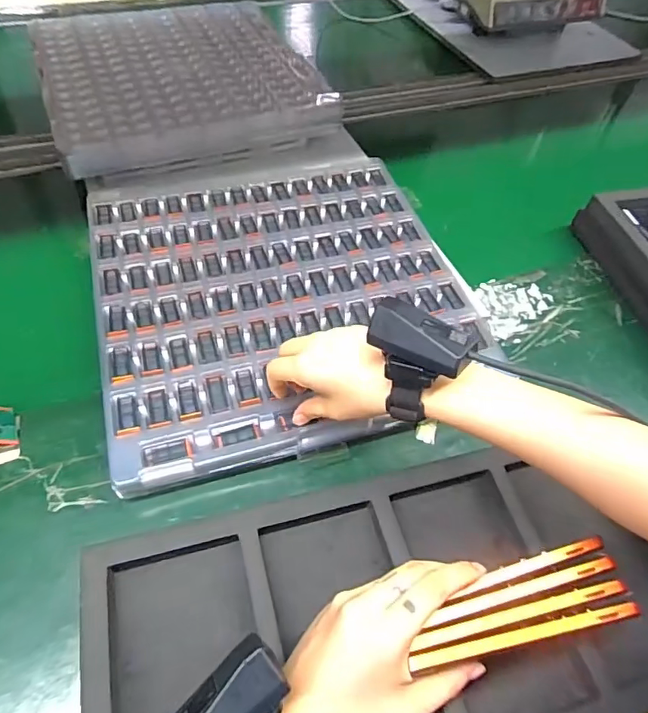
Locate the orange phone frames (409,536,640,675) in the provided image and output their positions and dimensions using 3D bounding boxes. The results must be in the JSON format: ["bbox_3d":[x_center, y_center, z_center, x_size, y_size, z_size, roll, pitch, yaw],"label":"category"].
[{"bbox_3d":[0.126,0.175,0.338,0.157,0.073,0.049,-11,55,-14],"label":"orange phone frames"}]

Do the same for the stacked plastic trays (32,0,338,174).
[{"bbox_3d":[-0.229,-0.430,0.771,0.389,0.062,0.415,-19,57,-18],"label":"stacked plastic trays"}]

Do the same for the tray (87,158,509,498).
[{"bbox_3d":[-0.048,-0.089,0.568,0.395,0.028,0.421,-11,55,-13],"label":"tray"}]

